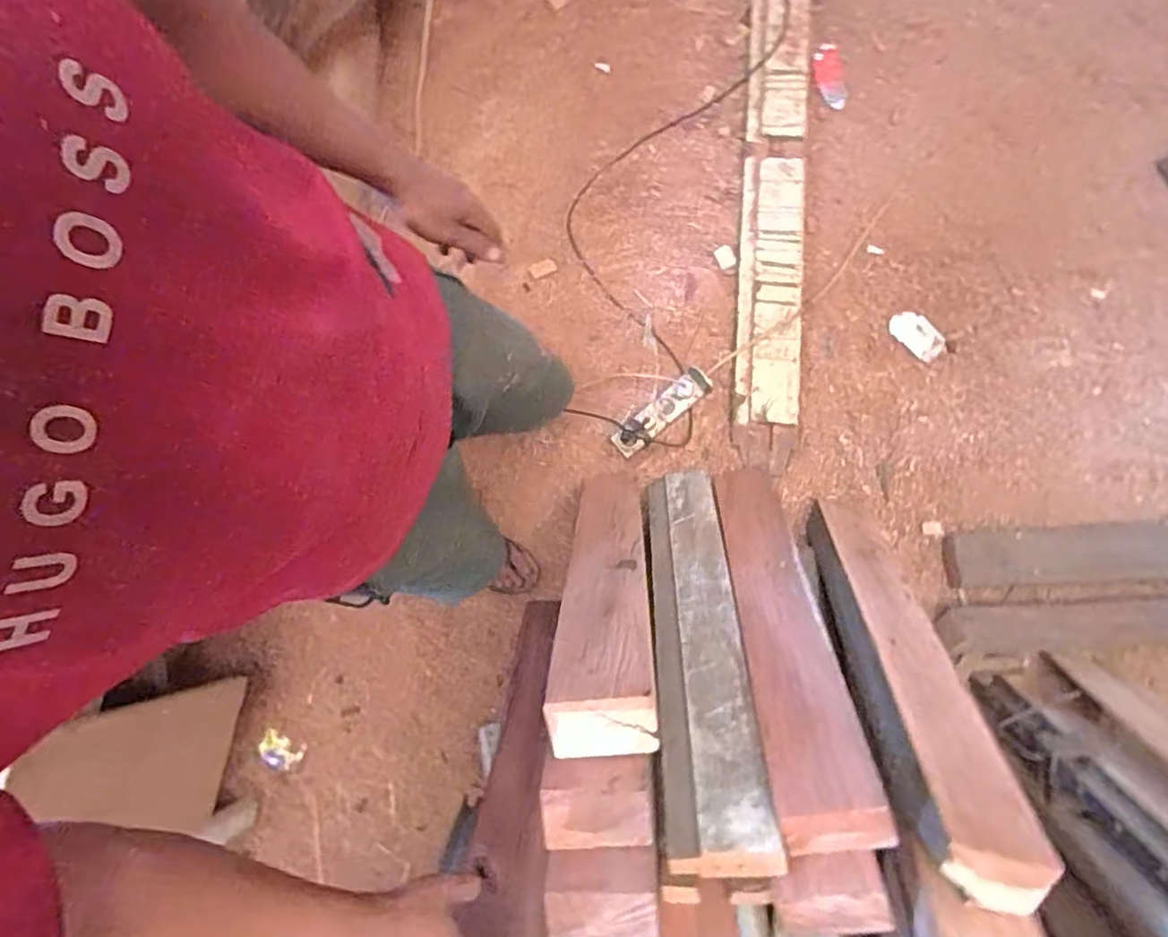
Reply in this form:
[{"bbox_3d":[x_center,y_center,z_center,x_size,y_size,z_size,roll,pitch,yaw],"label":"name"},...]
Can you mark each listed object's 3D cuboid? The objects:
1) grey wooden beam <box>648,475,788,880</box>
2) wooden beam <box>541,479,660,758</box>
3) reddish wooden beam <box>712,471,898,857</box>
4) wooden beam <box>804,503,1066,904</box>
[{"bbox_3d":[0.173,0.244,1.028,0.117,0.777,0.104,5,120,1],"label":"grey wooden beam"},{"bbox_3d":[0.035,0.150,0.974,0.114,0.764,0.058,6,107,1],"label":"wooden beam"},{"bbox_3d":[0.294,0.203,0.992,0.109,0.725,0.081,6,119,1],"label":"reddish wooden beam"},{"bbox_3d":[0.457,0.255,0.984,0.129,0.763,0.077,14,114,3],"label":"wooden beam"}]

